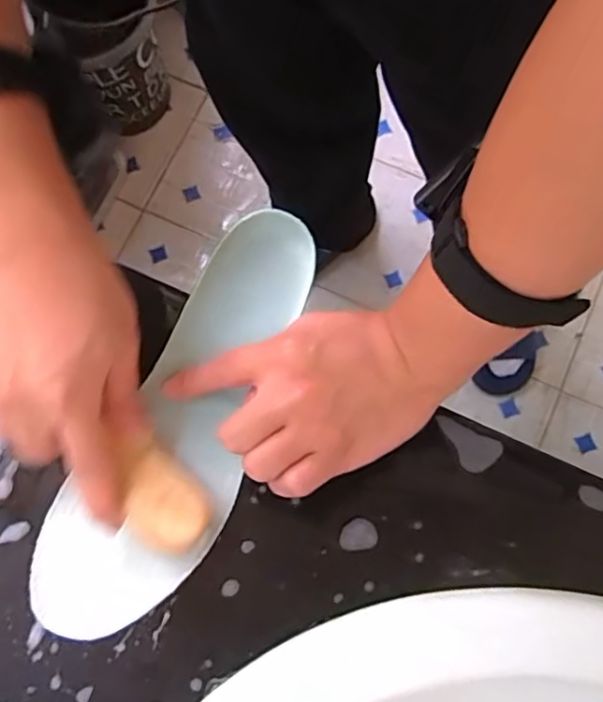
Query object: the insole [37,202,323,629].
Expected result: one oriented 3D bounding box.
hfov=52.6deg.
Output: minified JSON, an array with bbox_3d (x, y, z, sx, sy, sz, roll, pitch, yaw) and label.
[{"bbox_3d":[-0.068,0.038,0.362,0.088,0.014,0.265,25,80,6],"label":"insole"}]

